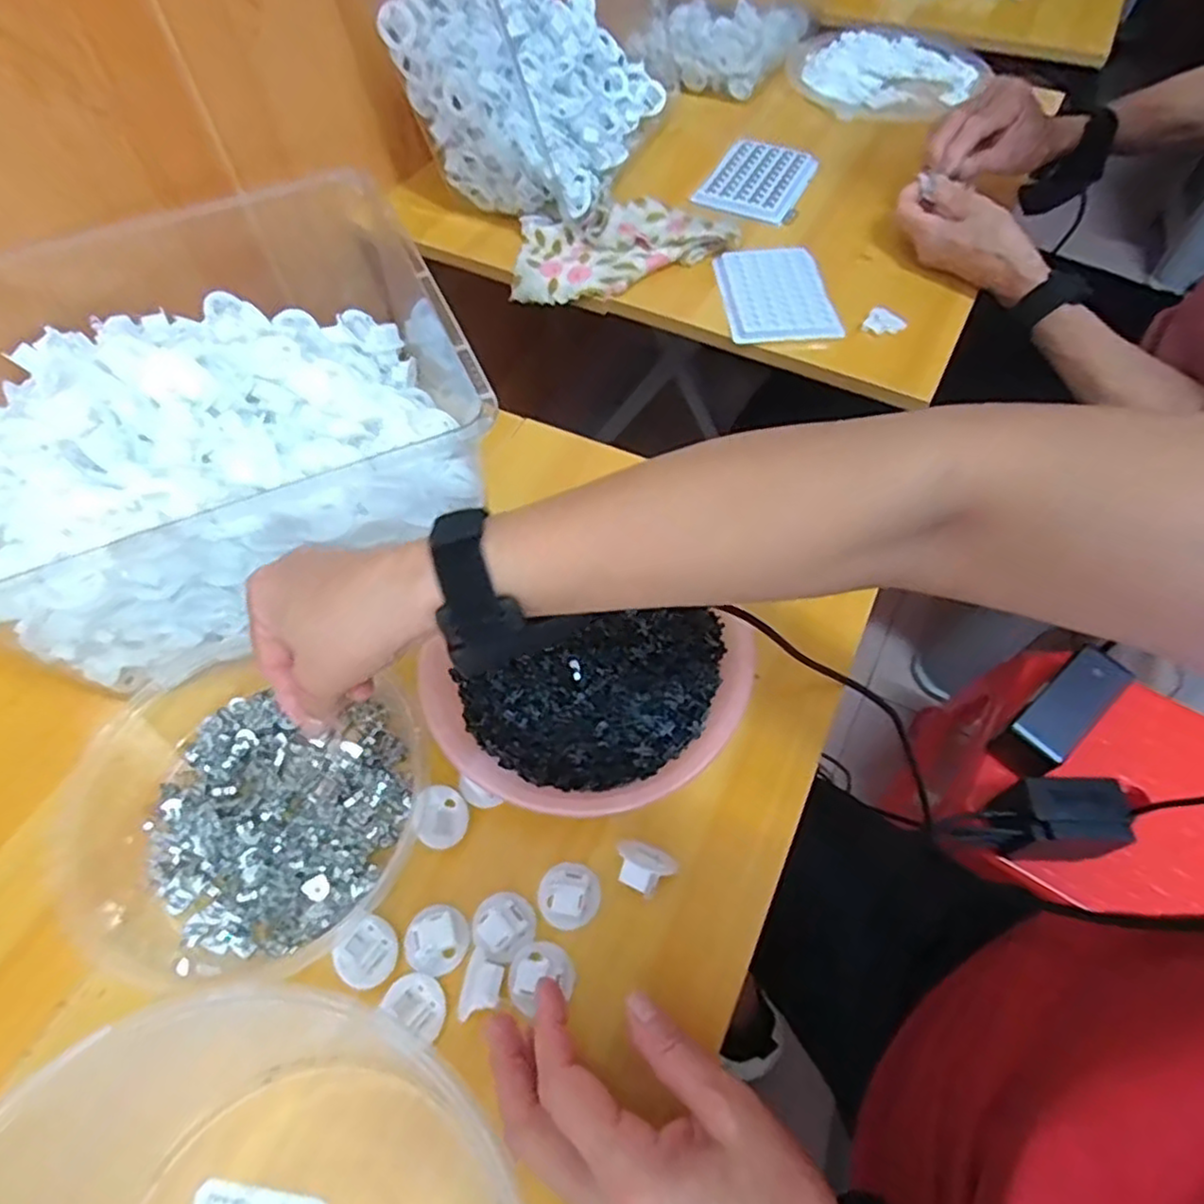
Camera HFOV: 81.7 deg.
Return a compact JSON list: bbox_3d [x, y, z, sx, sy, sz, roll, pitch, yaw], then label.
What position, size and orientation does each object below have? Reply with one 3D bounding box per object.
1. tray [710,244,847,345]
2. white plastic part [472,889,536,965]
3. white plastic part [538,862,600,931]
[{"bbox_3d":[0.161,-0.287,0.642,0.095,0.006,0.133,-3,58,-1],"label":"tray"},{"bbox_3d":[-0.050,0.167,0.358,0.031,0.017,0.030,0,58,1],"label":"white plastic part"},{"bbox_3d":[-0.017,0.152,0.363,0.031,0.010,0.032,0,58,1],"label":"white plastic part"}]

